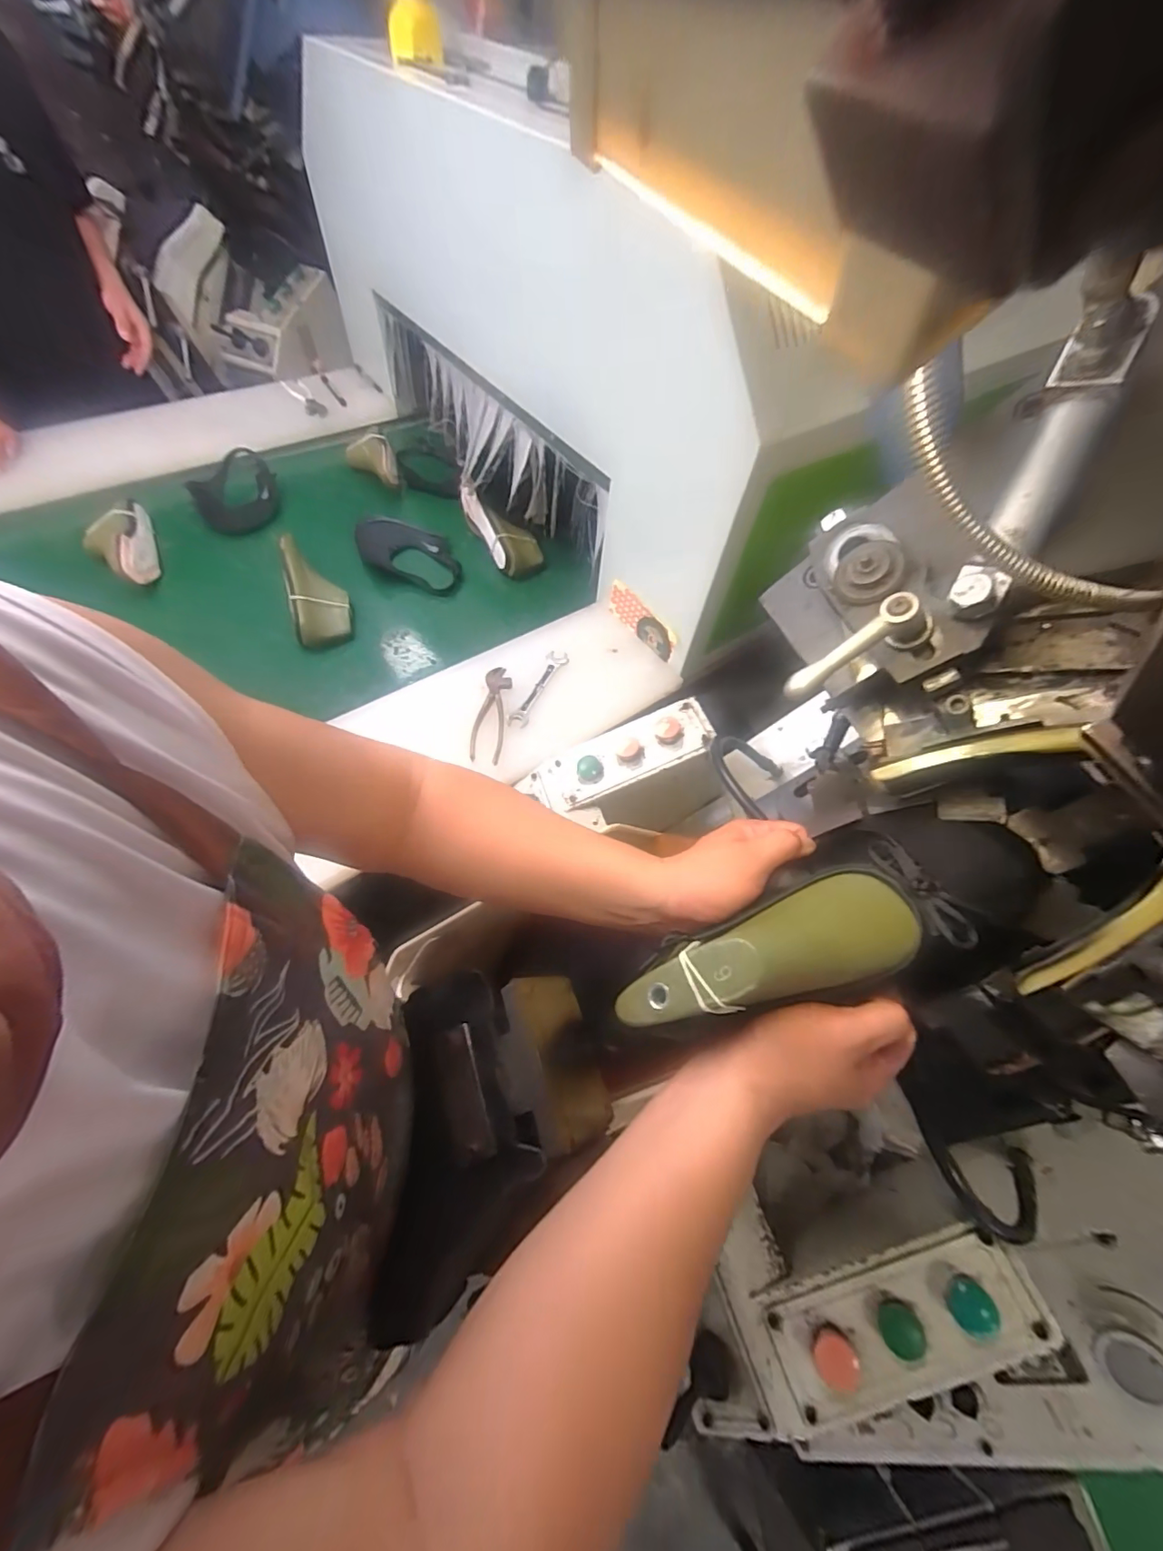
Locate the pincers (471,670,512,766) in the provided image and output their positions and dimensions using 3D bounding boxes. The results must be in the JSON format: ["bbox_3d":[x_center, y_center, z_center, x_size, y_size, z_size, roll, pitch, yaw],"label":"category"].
[{"bbox_3d":[-0.143,-0.099,0.824,0.048,0.026,0.176,7,58,0],"label":"pincers"}]

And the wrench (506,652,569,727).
[{"bbox_3d":[-0.069,-0.147,0.852,0.031,0.012,0.174,22,59,9],"label":"wrench"}]

